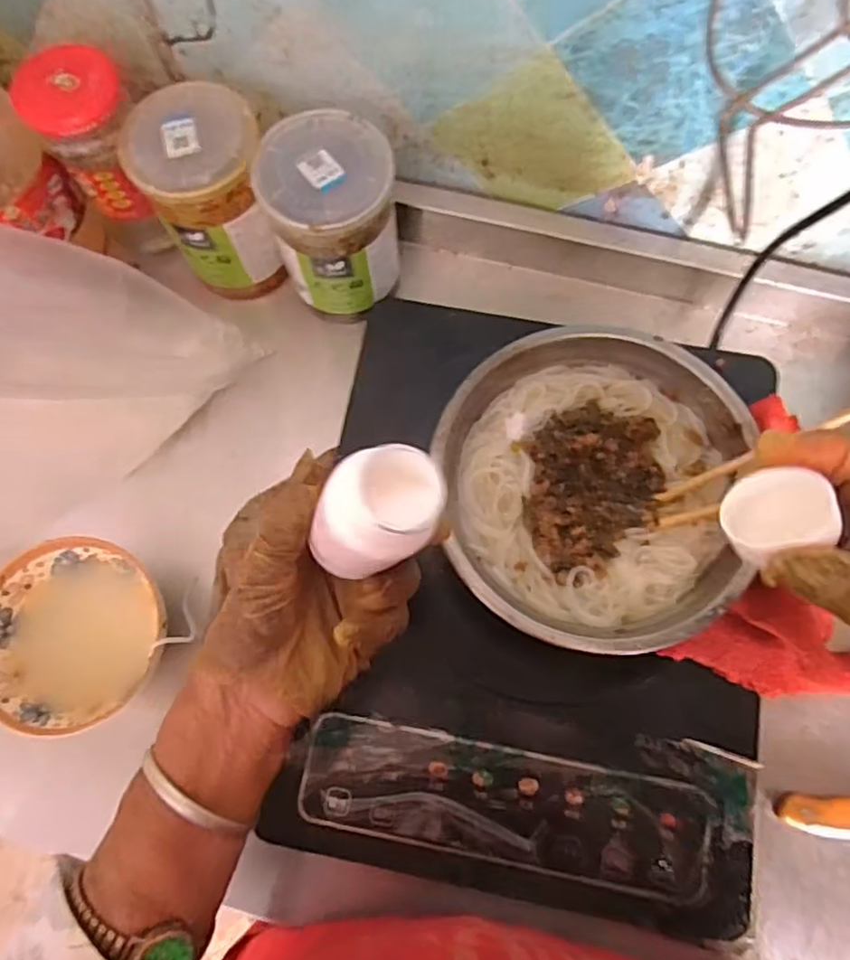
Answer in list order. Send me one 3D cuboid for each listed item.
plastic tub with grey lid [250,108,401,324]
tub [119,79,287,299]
[{"bbox_3d":[-0.060,-0.176,0.451,0.083,0.110,0.079,0,74,1],"label":"plastic tub with grey lid"},{"bbox_3d":[-0.145,-0.195,0.461,0.079,0.126,0.078,0,74,1],"label":"tub"}]

